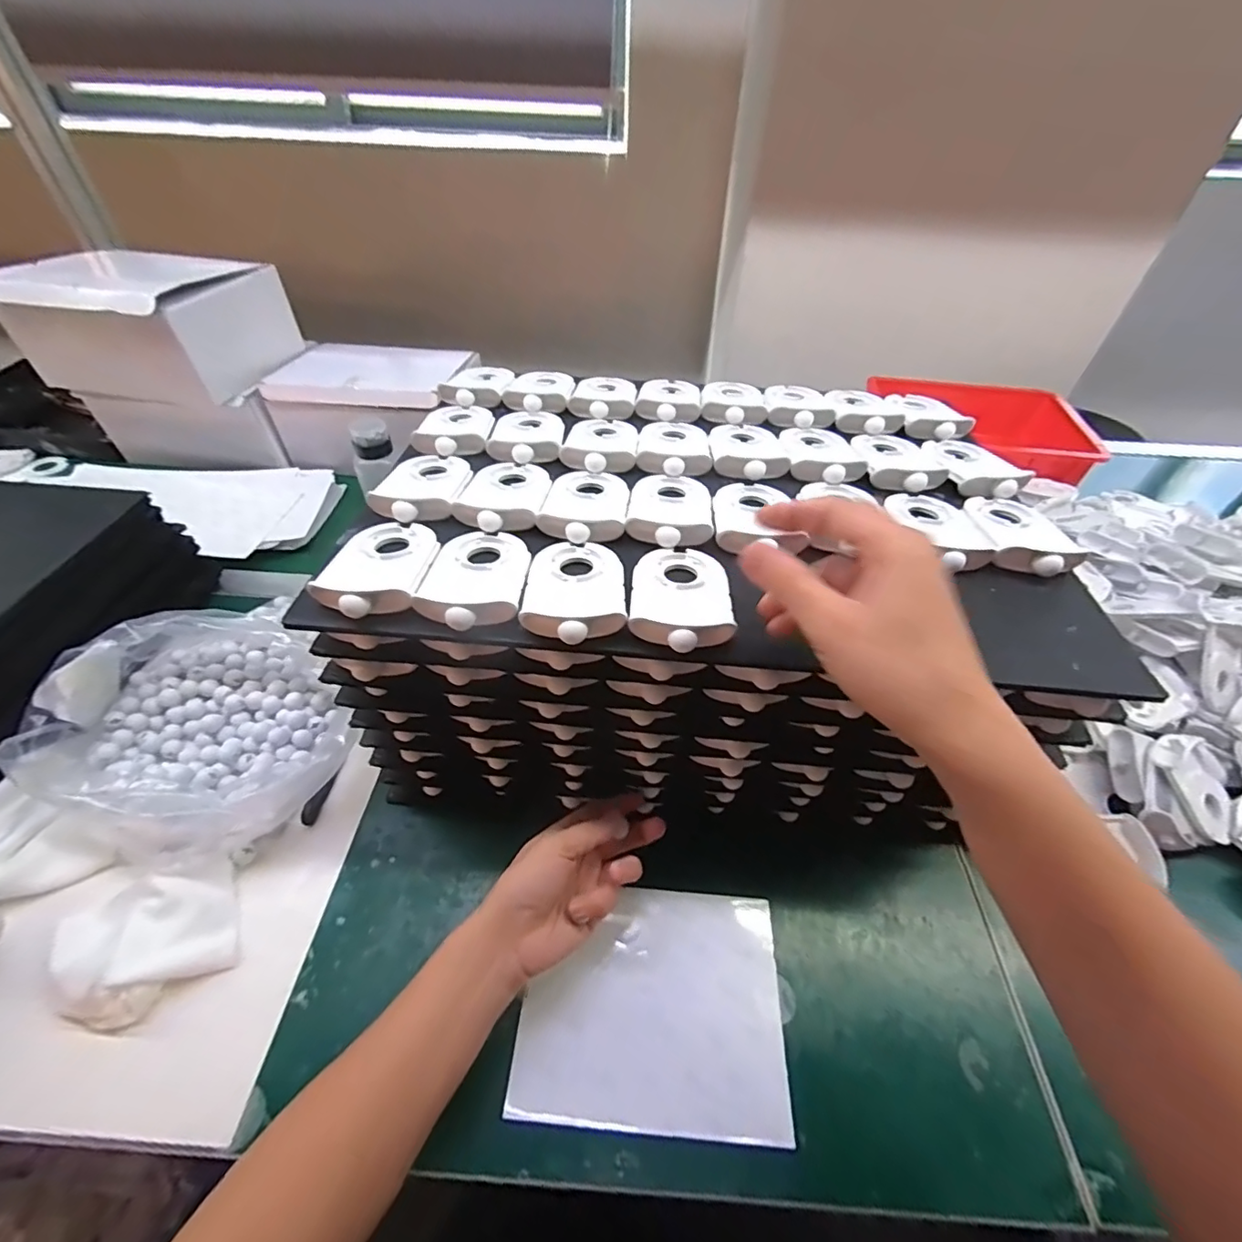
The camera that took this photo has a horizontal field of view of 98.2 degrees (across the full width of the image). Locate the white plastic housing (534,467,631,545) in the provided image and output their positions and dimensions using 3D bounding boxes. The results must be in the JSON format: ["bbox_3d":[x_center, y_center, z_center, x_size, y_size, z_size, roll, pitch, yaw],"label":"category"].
[{"bbox_3d":[-0.024,-0.087,0.380,0.056,0.014,0.090,4,47,1],"label":"white plastic housing"}]

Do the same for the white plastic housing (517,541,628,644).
[{"bbox_3d":[-0.028,-0.023,0.319,0.058,0.014,0.085,-1,47,-4],"label":"white plastic housing"}]

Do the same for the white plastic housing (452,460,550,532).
[{"bbox_3d":[-0.081,-0.094,0.385,0.060,0.014,0.088,5,47,3],"label":"white plastic housing"}]

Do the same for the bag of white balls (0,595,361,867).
[{"bbox_3d":[-0.349,0.080,0.451,0.248,0.081,0.204,26,51,21],"label":"bag of white balls"}]

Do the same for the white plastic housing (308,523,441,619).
[{"bbox_3d":[-0.145,-0.037,0.328,0.060,0.014,0.084,0,47,-2],"label":"white plastic housing"}]

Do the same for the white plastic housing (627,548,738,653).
[{"bbox_3d":[0.035,-0.018,0.317,0.057,0.014,0.086,5,47,2],"label":"white plastic housing"}]

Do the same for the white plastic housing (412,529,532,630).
[{"bbox_3d":[-0.087,-0.031,0.324,0.058,0.016,0.085,3,47,0],"label":"white plastic housing"}]

